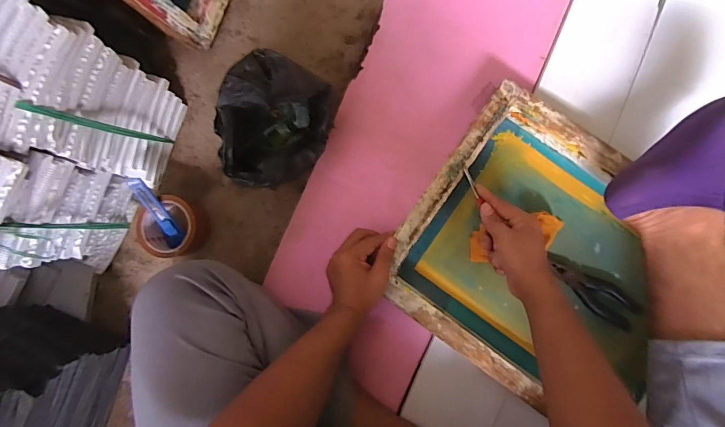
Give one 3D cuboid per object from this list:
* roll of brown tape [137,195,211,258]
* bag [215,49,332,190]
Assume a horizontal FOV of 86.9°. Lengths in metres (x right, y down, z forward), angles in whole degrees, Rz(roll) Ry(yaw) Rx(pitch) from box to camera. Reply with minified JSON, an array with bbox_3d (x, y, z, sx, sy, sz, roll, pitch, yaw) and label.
[{"bbox_3d":[-0.303,0.023,0.618,0.086,0.061,0.094,0,89,7],"label":"roll of brown tape"},{"bbox_3d":[-0.117,-0.119,0.549,0.136,0.142,0.169,11,88,5],"label":"bag"}]

